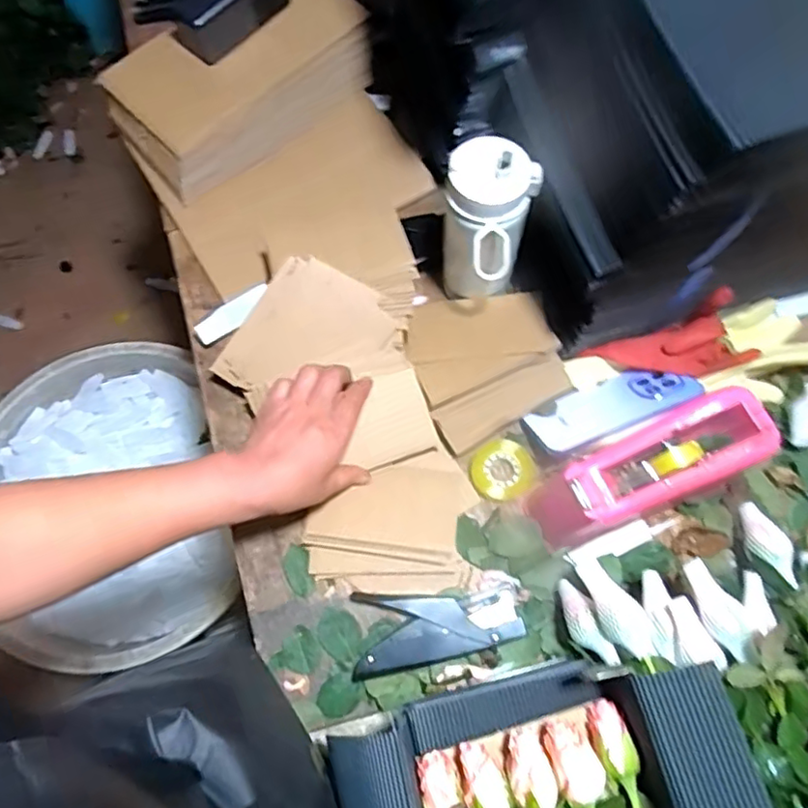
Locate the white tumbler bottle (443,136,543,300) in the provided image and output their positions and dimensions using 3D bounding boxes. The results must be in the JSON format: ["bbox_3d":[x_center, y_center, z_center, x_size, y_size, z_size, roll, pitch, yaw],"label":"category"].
[{"bbox_3d":[0.072,-0.152,0.572,0.082,0.161,0.087,13,71,5],"label":"white tumbler bottle"}]

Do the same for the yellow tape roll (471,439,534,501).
[{"bbox_3d":[0.096,0.065,0.610,0.058,0.017,0.057,-25,89,-8],"label":"yellow tape roll"}]

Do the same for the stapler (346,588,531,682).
[{"bbox_3d":[0.028,0.195,0.551,0.145,0.023,0.069,-10,71,-3],"label":"stapler"}]

